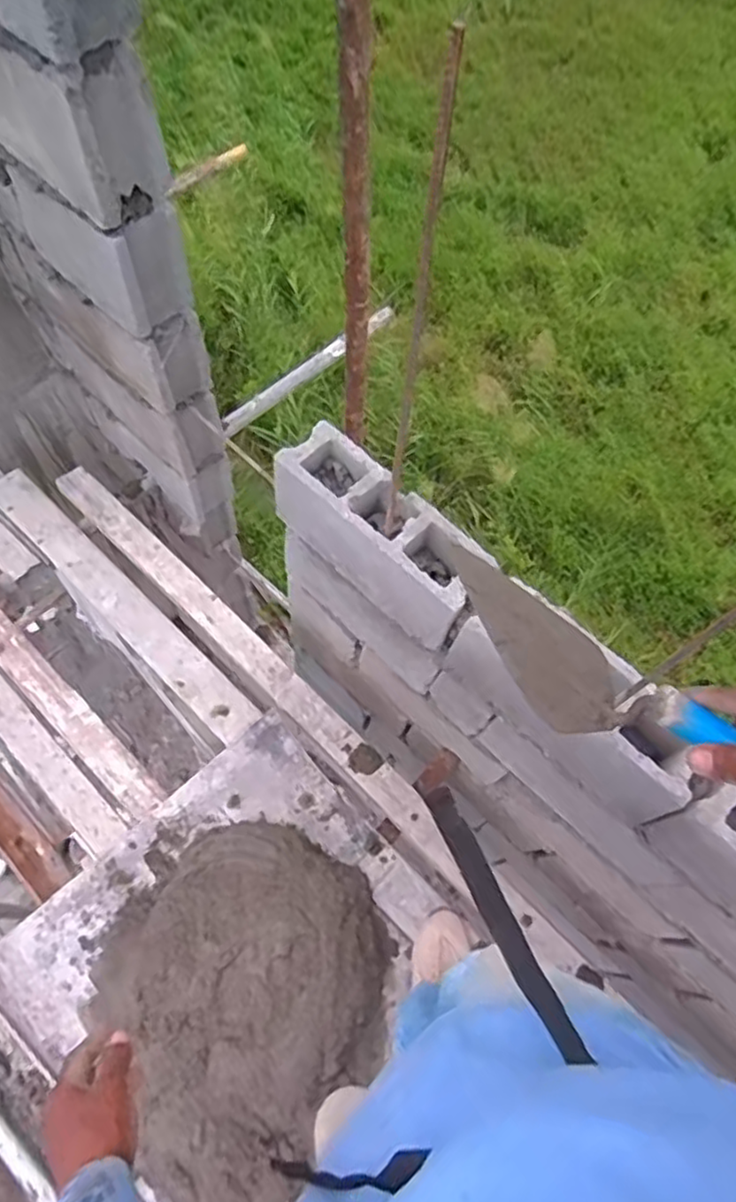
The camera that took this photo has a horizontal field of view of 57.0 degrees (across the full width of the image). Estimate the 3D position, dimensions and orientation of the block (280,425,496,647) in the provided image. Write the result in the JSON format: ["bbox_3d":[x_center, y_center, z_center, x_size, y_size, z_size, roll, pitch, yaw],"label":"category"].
[{"bbox_3d":[0.010,-0.116,1.205,0.397,0.209,0.136,40,70,13],"label":"block"}]

